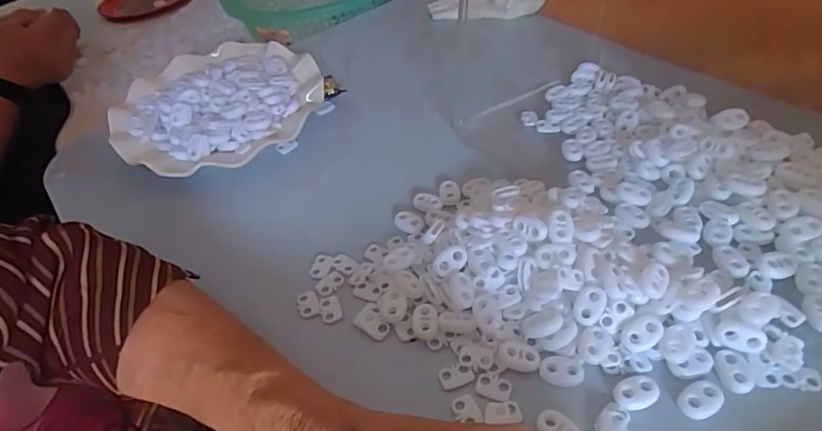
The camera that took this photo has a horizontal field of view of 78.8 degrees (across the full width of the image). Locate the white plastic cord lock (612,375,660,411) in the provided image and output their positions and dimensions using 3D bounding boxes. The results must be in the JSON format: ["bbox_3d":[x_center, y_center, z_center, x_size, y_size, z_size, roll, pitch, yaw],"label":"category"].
[{"bbox_3d":[0.112,0.088,0.248,0.023,0.004,0.015,-24,47,-13],"label":"white plastic cord lock"}]

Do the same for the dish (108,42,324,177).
[{"bbox_3d":[-0.172,-0.095,0.450,0.172,0.037,0.179,-5,46,5],"label":"dish"}]

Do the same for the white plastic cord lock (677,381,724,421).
[{"bbox_3d":[0.140,0.089,0.242,0.022,0.004,0.015,-24,47,-12],"label":"white plastic cord lock"}]

